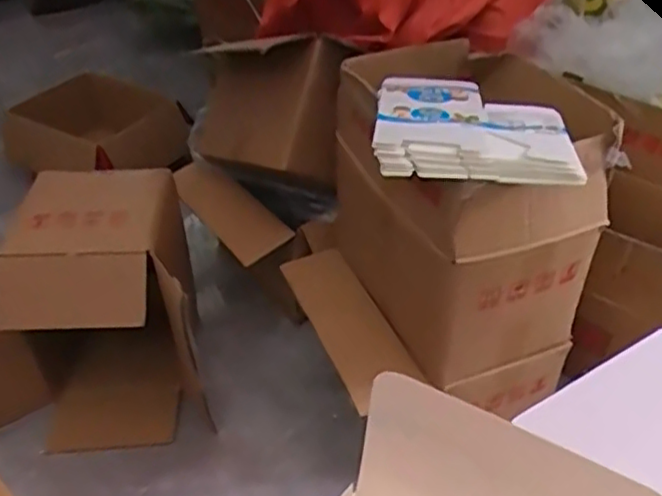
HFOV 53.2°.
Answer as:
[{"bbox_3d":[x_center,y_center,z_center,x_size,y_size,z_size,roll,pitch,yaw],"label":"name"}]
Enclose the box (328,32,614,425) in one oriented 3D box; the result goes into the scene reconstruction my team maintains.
[{"bbox_3d":[0.202,-0.075,1.074,0.336,0.415,0.437,-7,40,-7],"label":"box"}]

